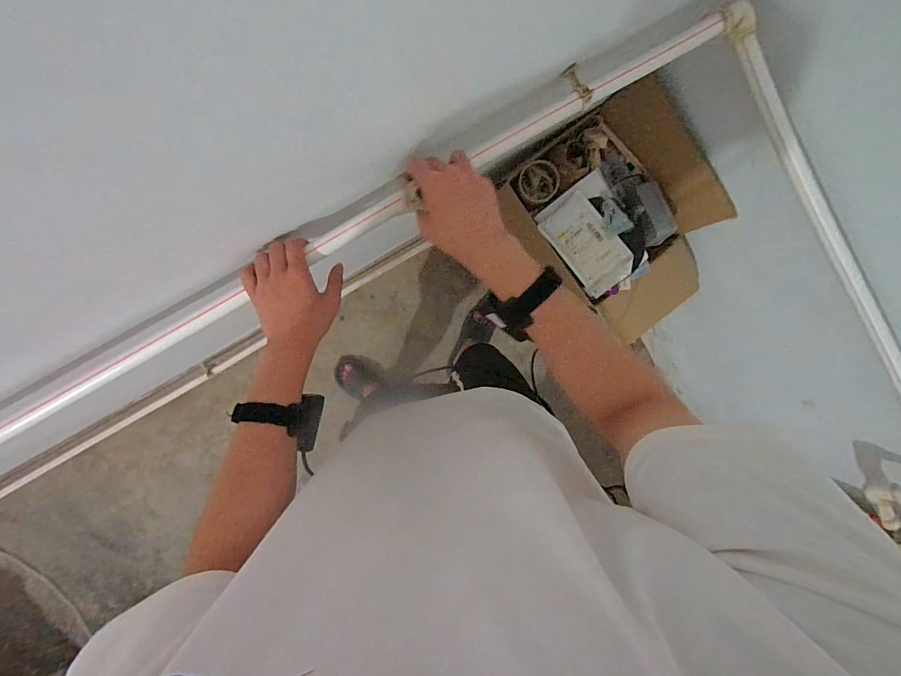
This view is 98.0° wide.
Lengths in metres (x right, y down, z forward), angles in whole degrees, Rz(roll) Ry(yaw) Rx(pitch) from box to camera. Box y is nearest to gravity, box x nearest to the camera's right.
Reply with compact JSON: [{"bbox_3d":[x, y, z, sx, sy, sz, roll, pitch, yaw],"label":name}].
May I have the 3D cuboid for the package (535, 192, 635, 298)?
[{"bbox_3d":[0.300,-0.201,0.852,0.116,0.014,0.210,-38,96,17],"label":"package"}]

